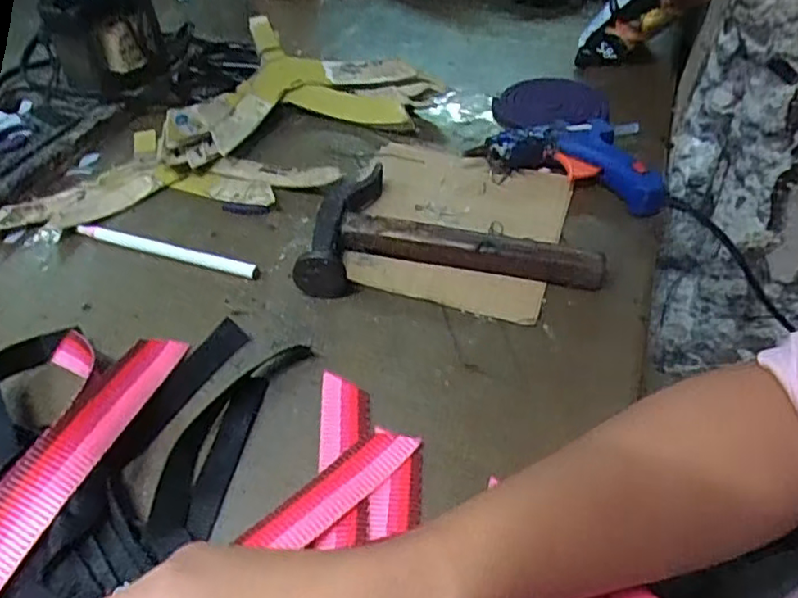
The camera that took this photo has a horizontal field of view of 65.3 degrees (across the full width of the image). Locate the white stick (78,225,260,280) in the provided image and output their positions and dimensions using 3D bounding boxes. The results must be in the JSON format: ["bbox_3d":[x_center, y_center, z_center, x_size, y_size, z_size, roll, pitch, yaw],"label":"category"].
[{"bbox_3d":[-0.157,-0.033,0.421,0.136,0.010,0.010,14,47,14],"label":"white stick"}]

